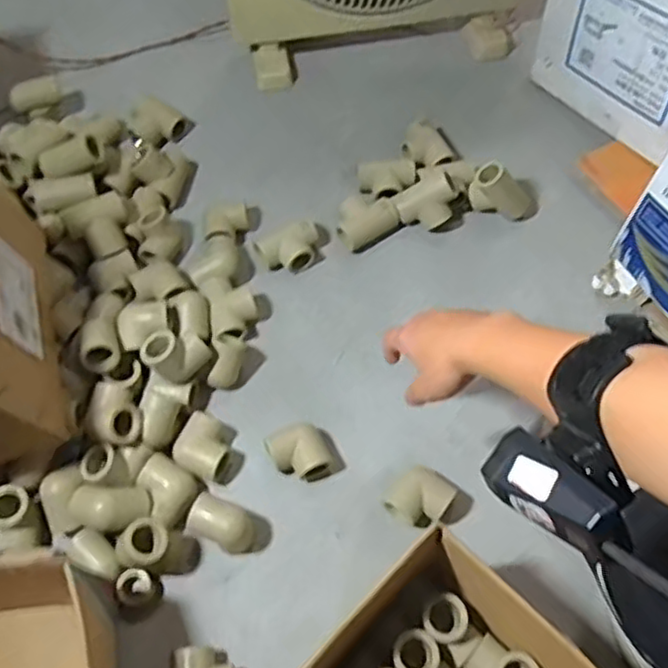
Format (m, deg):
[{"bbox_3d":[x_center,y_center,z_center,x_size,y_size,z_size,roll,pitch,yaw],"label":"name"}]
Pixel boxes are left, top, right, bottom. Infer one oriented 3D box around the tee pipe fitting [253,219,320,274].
[{"bbox_3d":[-0.046,-0.090,0.712,0.065,0.036,0.038,-25,65,-15],"label":"tee pipe fitting"}]

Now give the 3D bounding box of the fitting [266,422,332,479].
[{"bbox_3d":[-0.030,0.106,0.597,0.047,0.031,0.047,-25,65,-15],"label":"fitting"}]

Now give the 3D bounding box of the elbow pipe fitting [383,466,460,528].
[{"bbox_3d":[0.077,0.143,0.592,0.046,0.031,0.058,36,66,17],"label":"elbow pipe fitting"}]

